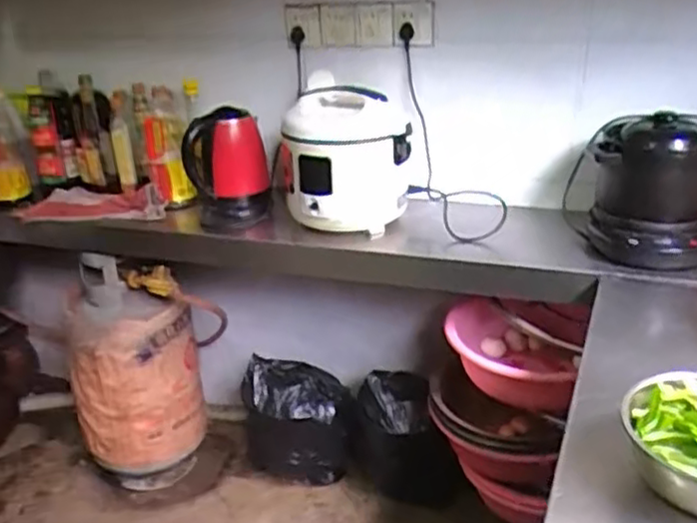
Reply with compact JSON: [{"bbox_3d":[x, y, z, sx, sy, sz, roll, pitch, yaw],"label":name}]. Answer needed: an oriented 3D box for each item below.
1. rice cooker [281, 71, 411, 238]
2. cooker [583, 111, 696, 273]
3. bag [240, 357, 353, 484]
[{"bbox_3d":[-0.010,-0.242,1.483,0.253,0.260,0.327,-3,24,-2],"label":"rice cooker"},{"bbox_3d":[0.561,-0.133,1.252,0.237,0.234,0.187,11,27,25],"label":"cooker"},{"bbox_3d":[-0.120,0.423,1.722,0.260,0.313,0.190,-6,24,-9],"label":"bag"}]

